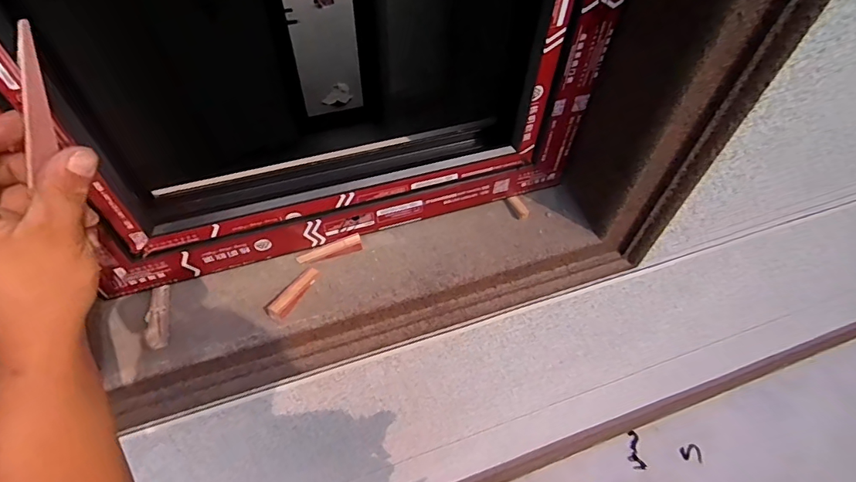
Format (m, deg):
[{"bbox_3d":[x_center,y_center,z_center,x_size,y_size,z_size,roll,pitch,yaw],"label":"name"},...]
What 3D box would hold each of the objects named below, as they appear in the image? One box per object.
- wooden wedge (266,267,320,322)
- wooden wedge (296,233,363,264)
[{"bbox_3d":[-0.182,0.068,0.619,0.026,0.016,0.091,24,55,15],"label":"wooden wedge"},{"bbox_3d":[-0.141,0.015,0.660,0.092,0.019,0.022,-18,55,-15],"label":"wooden wedge"}]

